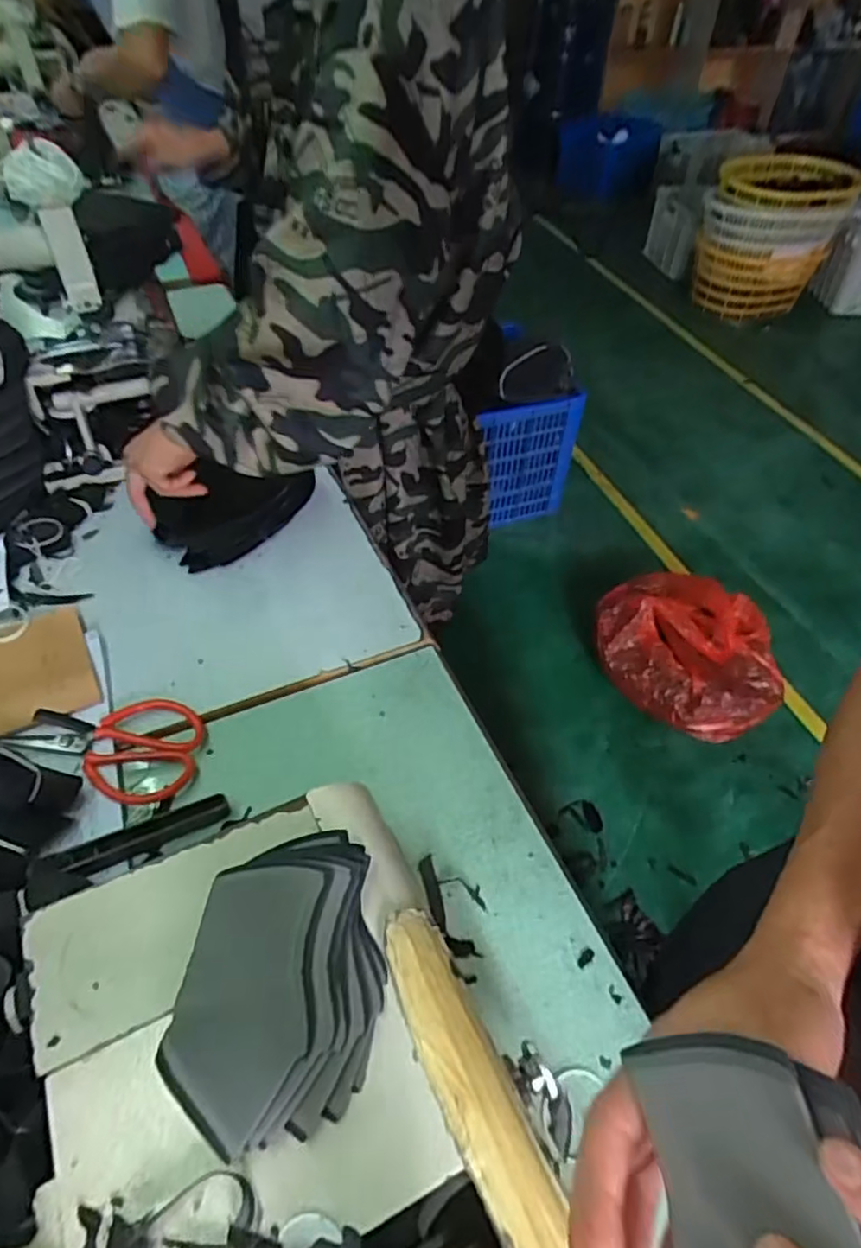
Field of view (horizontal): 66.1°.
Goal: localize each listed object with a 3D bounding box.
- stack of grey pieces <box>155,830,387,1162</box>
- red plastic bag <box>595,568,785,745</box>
[{"bbox_3d":[-0.081,0.193,0.372,0.105,0.022,0.156,5,48,1],"label":"stack of grey pieces"},{"bbox_3d":[0.614,0.064,1.582,0.435,0.193,0.324,37,56,26],"label":"red plastic bag"}]

